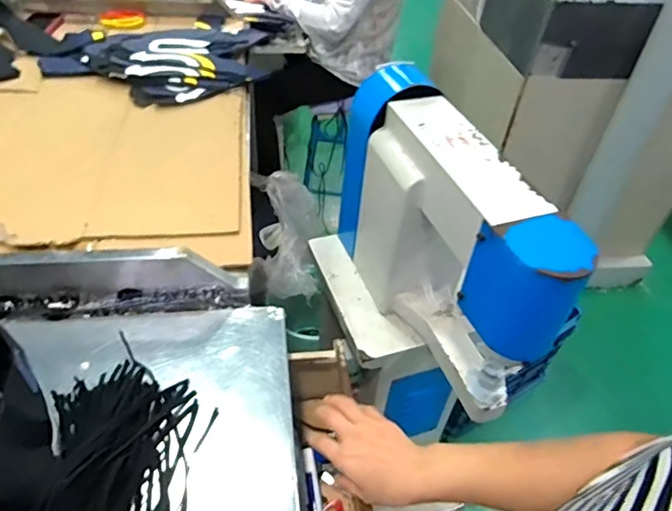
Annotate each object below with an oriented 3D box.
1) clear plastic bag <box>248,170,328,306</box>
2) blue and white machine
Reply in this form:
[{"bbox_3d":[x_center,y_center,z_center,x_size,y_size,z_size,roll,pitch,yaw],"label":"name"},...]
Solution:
[{"bbox_3d":[-0.125,-0.061,1.455,0.186,0.120,0.352,-2,80,-8],"label":"clear plastic bag"},{"bbox_3d":[0.114,-0.013,0.774,0.190,0.335,0.451,-7,45,-12],"label":"blue and white machine"}]

